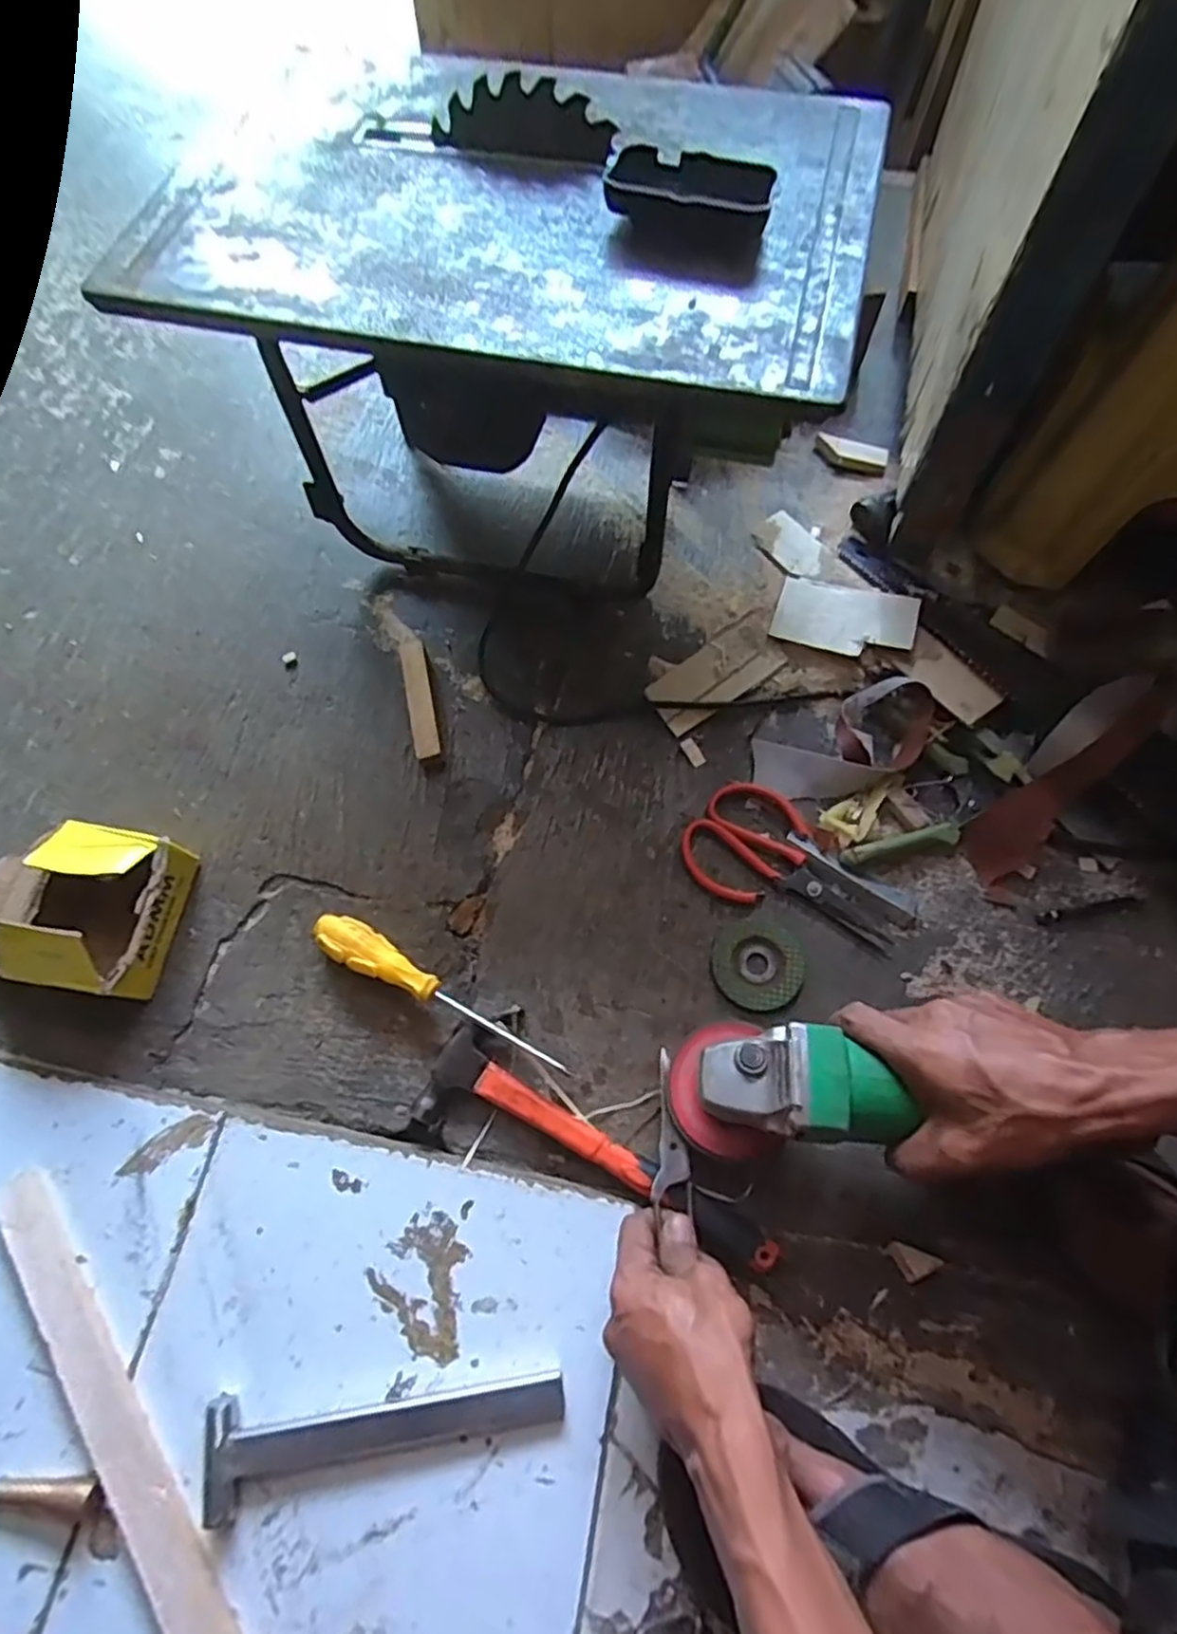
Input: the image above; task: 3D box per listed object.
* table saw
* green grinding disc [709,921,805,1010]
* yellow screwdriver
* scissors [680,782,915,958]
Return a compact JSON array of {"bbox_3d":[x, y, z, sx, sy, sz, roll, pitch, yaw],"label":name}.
[{"bbox_3d":[-0.051,-0.382,0.587,0.471,0.269,0.289,11,69,4],"label":"table saw"},{"bbox_3d":[0.129,0.112,0.540,0.067,0.004,0.065,0,68,0],"label":"green grinding disc"},{"bbox_3d":[-0.112,0.130,0.526,0.214,0.030,0.032,26,71,10],"label":"yellow screwdriver"},{"bbox_3d":[0.164,0.049,0.562,0.177,0.009,0.097,38,73,14],"label":"scissors"}]

